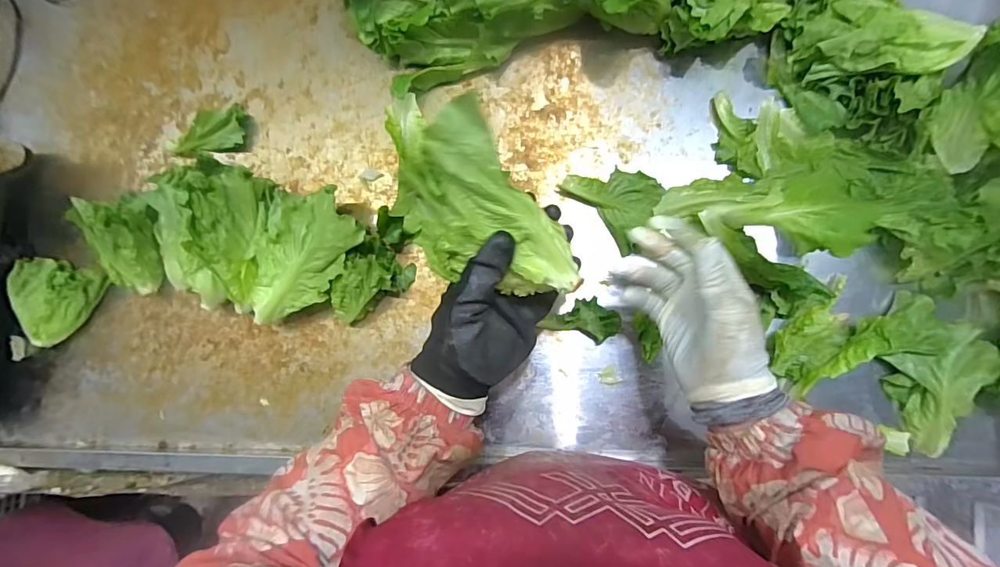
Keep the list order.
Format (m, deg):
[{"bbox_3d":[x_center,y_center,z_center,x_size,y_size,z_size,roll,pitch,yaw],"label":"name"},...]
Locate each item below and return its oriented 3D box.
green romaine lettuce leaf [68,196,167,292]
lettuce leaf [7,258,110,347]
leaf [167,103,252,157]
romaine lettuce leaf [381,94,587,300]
[{"bbox_3d":[-0.391,-0.042,0.461,0.056,0.074,0.101,5,85,6],"label":"green romaine lettuce leaf"},{"bbox_3d":[-0.491,0.023,0.487,0.079,0.033,0.090,14,86,7],"label":"lettuce leaf"},{"bbox_3d":[-0.333,-0.172,0.498,0.093,0.023,0.050,-9,84,5],"label":"leaf"},{"bbox_3d":[-0.026,-0.056,0.337,0.105,0.045,0.166,-26,108,25],"label":"romaine lettuce leaf"}]

